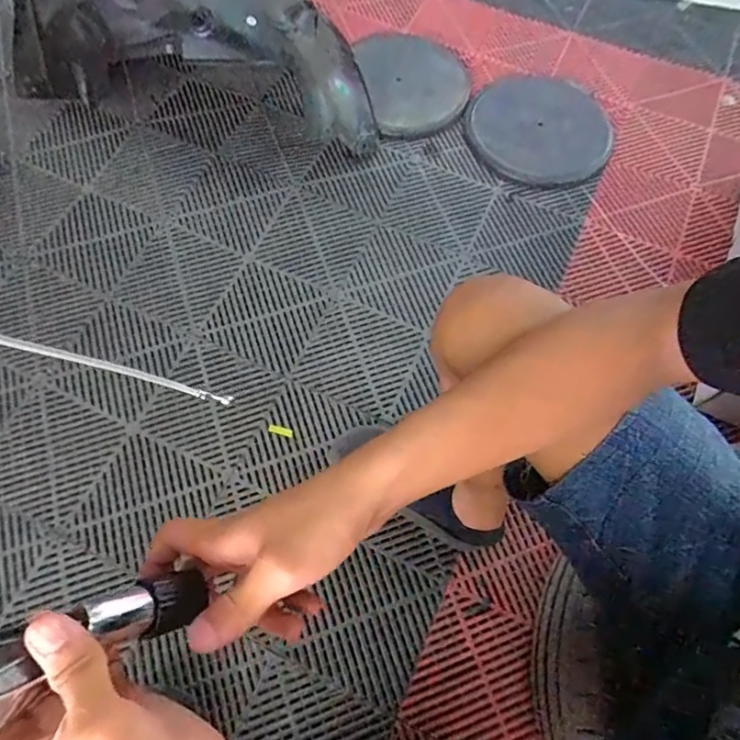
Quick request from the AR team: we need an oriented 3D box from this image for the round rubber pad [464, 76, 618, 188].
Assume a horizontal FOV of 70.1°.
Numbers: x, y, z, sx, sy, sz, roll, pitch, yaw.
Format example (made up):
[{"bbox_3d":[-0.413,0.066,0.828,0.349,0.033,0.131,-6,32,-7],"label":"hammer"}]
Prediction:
[{"bbox_3d":[0.379,-0.529,1.153,0.328,0.039,0.275,8,68,0],"label":"round rubber pad"}]

